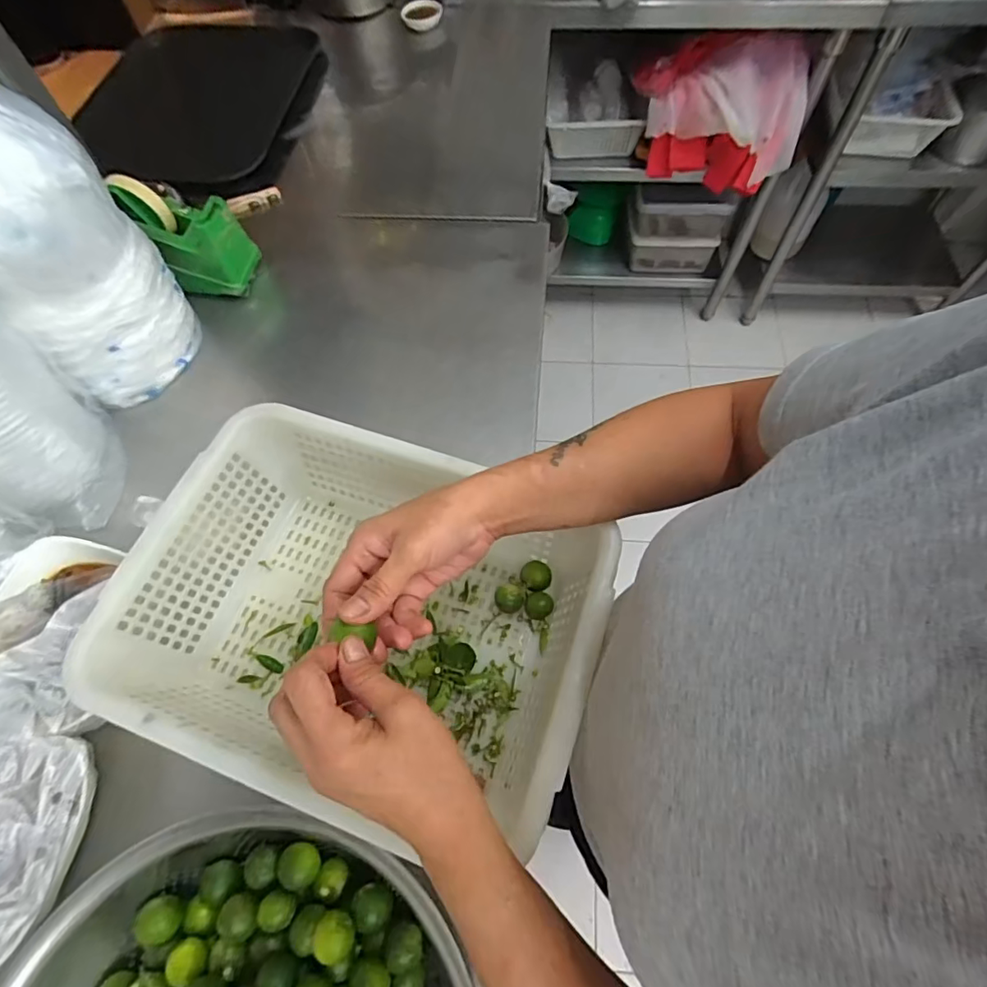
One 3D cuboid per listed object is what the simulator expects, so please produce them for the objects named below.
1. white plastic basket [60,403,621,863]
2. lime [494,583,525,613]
[{"bbox_3d":[-0.101,0.096,0.429,0.349,0.105,0.258,17,66,10],"label":"white plastic basket"},{"bbox_3d":[0.014,0.095,0.468,0.026,0.022,0.022,-2,64,1],"label":"lime"}]

